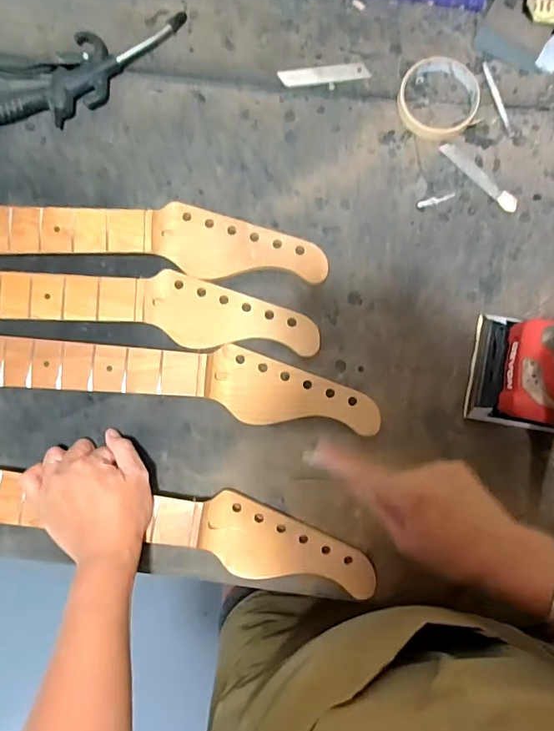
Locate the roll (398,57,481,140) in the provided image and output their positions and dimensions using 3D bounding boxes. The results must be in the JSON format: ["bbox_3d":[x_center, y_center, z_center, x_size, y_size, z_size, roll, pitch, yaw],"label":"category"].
[{"bbox_3d":[0.171,-0.285,0.508,0.083,0.013,0.086,0,86,0],"label":"roll"}]

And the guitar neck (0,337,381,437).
[{"bbox_3d":[-0.219,0.003,0.479,0.638,0.035,0.067,6,86,0],"label":"guitar neck"}]

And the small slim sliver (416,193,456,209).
[{"bbox_3d":[0.171,-0.176,0.509,0.042,0.006,0.008,-13,86,-1],"label":"small slim sliver"}]

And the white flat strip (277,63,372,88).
[{"bbox_3d":[0.052,-0.317,0.521,0.095,0.004,0.019,-7,86,-1],"label":"white flat strip"}]

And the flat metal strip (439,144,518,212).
[{"bbox_3d":[0.214,-0.199,0.509,0.101,0.004,0.017,39,87,2],"label":"flat metal strip"}]

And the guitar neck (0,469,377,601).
[{"bbox_3d":[-0.218,0.138,0.459,0.631,0.017,0.069,9,86,-2],"label":"guitar neck"}]

